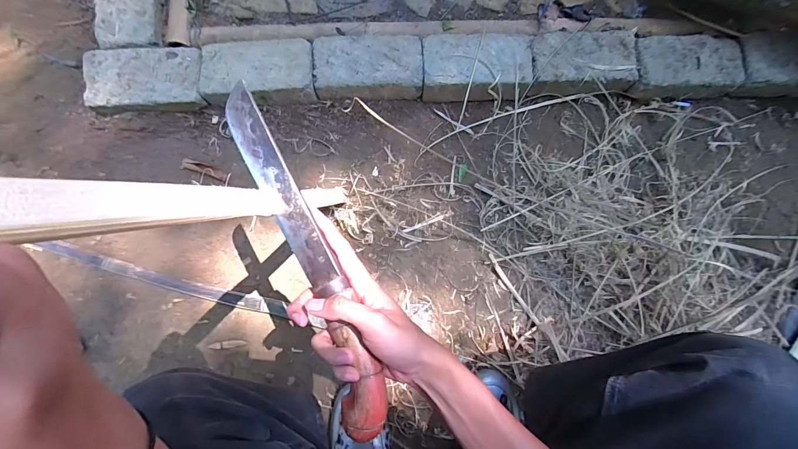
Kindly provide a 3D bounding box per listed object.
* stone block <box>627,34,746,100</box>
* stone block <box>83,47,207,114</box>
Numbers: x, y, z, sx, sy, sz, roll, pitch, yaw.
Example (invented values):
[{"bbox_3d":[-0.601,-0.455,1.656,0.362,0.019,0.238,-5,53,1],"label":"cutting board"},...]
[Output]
[{"bbox_3d":[0.570,-0.316,0.721,0.207,0.060,0.109,-2,81,0],"label":"stone block"},{"bbox_3d":[-0.480,-0.274,0.684,0.212,0.049,0.111,-5,82,-1],"label":"stone block"}]

